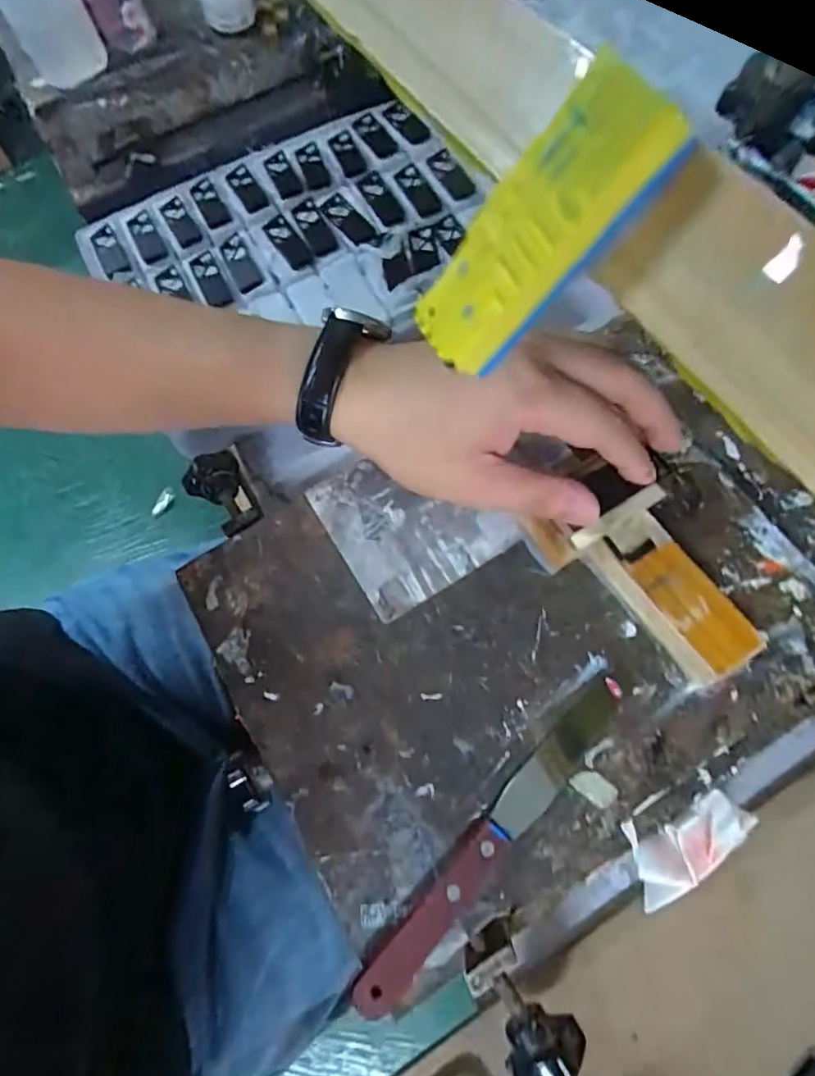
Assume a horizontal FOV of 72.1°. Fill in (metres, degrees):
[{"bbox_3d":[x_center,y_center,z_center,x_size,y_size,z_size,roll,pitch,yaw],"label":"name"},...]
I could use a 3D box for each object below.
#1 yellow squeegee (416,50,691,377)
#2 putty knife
[{"bbox_3d":[0.024,-0.055,0.104,0.016,0.052,0.017,-1,56,-47],"label":"yellow squeegee"},{"bbox_3d":[0.043,0.138,0.262,0.019,0.008,0.177,41,75,16],"label":"putty knife"}]

